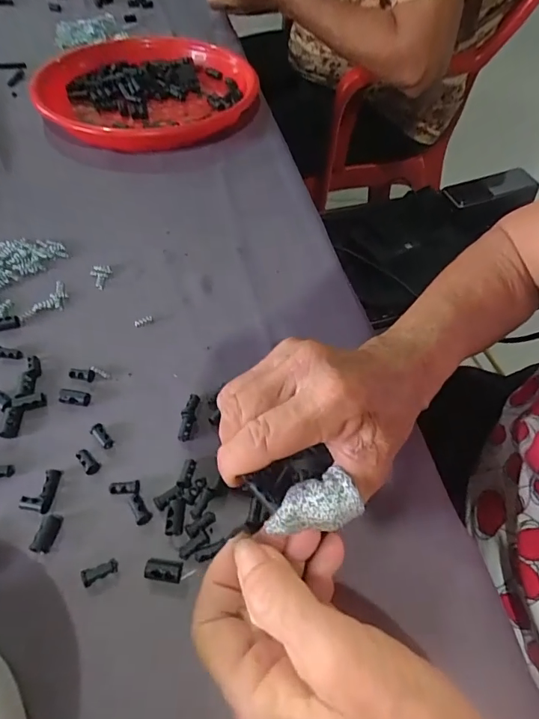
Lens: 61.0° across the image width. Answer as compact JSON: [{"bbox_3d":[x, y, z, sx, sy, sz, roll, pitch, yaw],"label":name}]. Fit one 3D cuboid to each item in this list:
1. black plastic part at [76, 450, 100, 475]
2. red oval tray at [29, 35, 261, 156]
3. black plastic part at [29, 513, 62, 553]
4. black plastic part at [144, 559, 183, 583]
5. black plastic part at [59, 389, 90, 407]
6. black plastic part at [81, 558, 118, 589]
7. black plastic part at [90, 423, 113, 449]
[{"bbox_3d":[-0.109,0.061,0.273,0.016,0.006,0.009,39,60,24],"label":"black plastic part"},{"bbox_3d":[-0.139,-0.311,0.531,0.245,0.046,0.224,-18,56,-16],"label":"red oval tray"},{"bbox_3d":[-0.119,0.093,0.246,0.010,0.009,0.020,13,53,7],"label":"black plastic part"},{"bbox_3d":[-0.055,0.109,0.238,0.019,0.007,0.011,7,52,2],"label":"black plastic part"},{"bbox_3d":[-0.128,0.025,0.298,0.020,0.006,0.009,9,53,4],"label":"black plastic part"},{"bbox_3d":[-0.088,0.110,0.237,0.018,0.005,0.008,-24,58,-20],"label":"black plastic part"},{"bbox_3d":[-0.104,0.048,0.283,0.008,0.006,0.019,-32,61,-24],"label":"black plastic part"}]

